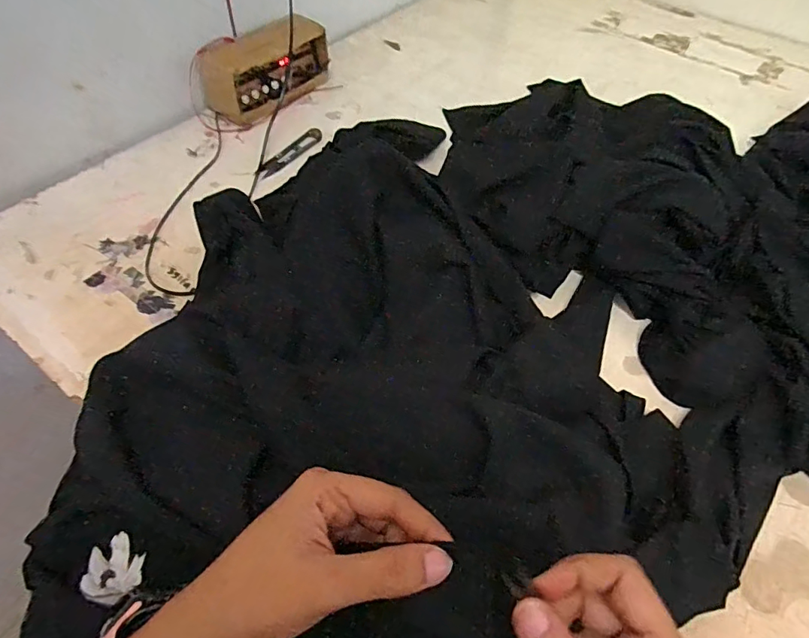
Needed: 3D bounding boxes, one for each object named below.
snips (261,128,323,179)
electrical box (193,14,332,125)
[{"bbox_3d":[-0.150,-0.222,0.651,0.021,0.010,0.109,31,59,19],"label":"snips"},{"bbox_3d":[-0.199,-0.362,0.701,0.083,0.090,0.180,33,60,20],"label":"electrical box"}]

